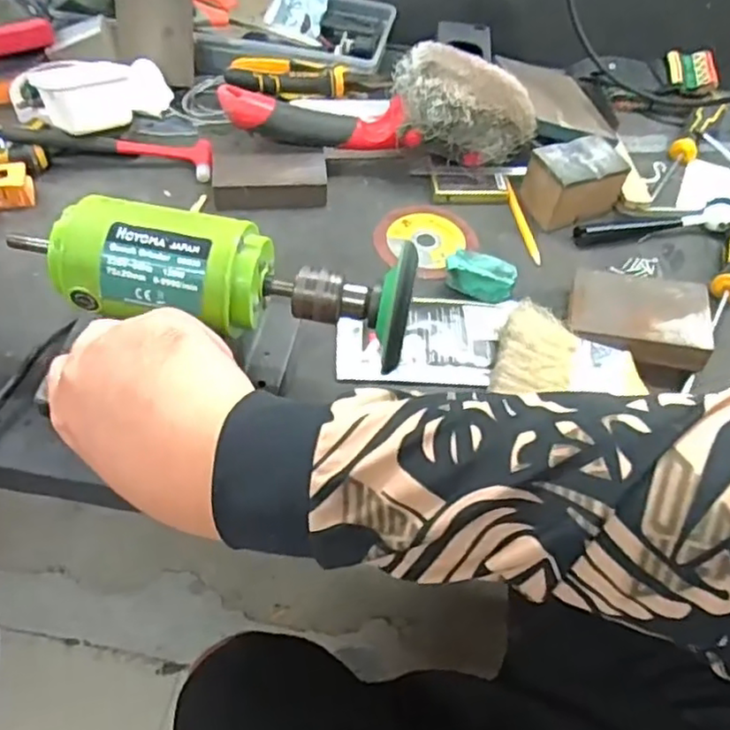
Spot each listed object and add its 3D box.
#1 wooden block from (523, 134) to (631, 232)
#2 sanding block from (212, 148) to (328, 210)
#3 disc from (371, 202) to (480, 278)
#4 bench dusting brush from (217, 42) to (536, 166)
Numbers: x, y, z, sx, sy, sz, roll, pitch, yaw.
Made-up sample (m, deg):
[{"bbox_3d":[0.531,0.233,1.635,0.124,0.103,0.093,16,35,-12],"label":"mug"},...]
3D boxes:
[{"bbox_3d":[0.188,-0.164,0.581,0.077,0.051,0.051,-21,57,-19],"label":"wooden block"},{"bbox_3d":[-0.084,-0.166,0.579,0.097,0.027,0.054,-4,53,-8],"label":"sanding block"},{"bbox_3d":[0.050,-0.110,0.565,0.081,0.008,0.080,0,57,0],"label":"disc"},{"bbox_3d":[0.015,-0.224,0.584,0.270,0.097,0.078,2,53,-3],"label":"bench dusting brush"}]

